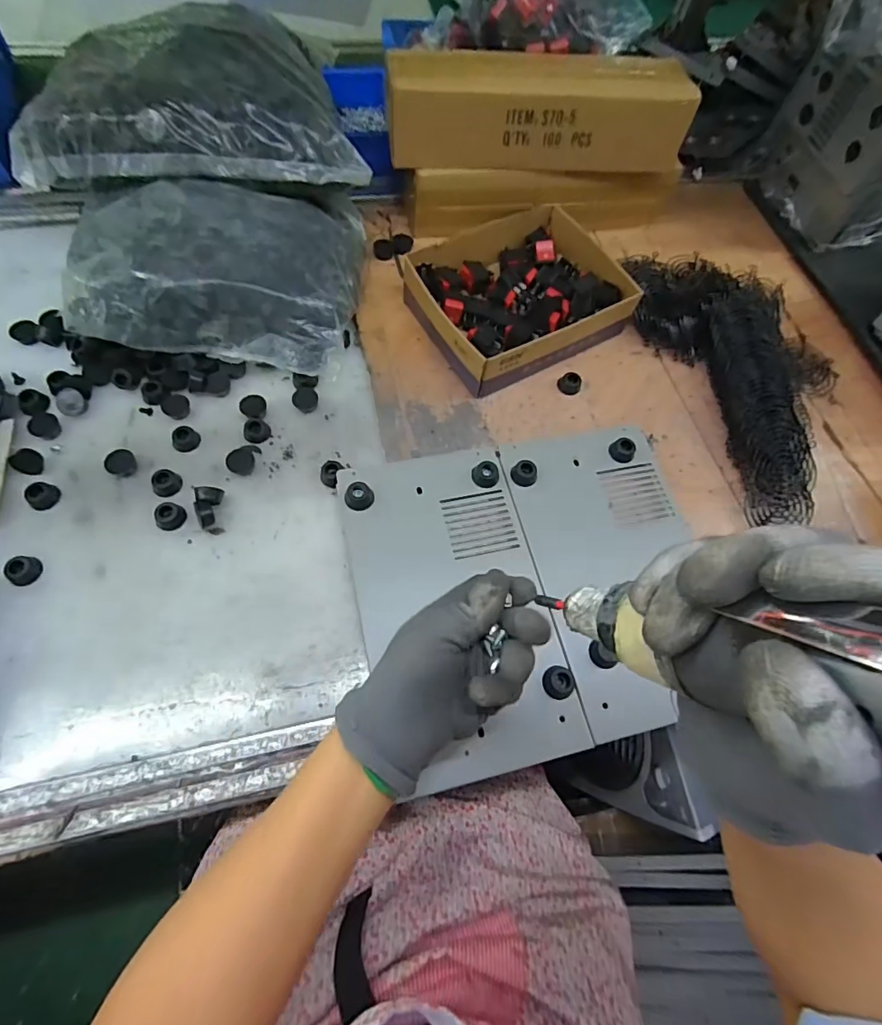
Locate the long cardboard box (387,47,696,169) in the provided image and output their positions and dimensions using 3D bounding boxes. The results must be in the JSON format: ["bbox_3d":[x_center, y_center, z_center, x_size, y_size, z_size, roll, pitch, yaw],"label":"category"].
[{"bbox_3d":[0.102,-0.427,0.540,0.316,0.082,0.085,-1,66,-6],"label":"long cardboard box"}]

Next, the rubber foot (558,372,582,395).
[{"bbox_3d":[0.138,-0.139,0.544,0.024,0.015,0.019,20,68,5],"label":"rubber foot"}]

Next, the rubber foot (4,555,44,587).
[{"bbox_3d":[-0.347,0.047,0.418,0.021,0.020,0.024,20,68,5],"label":"rubber foot"}]

